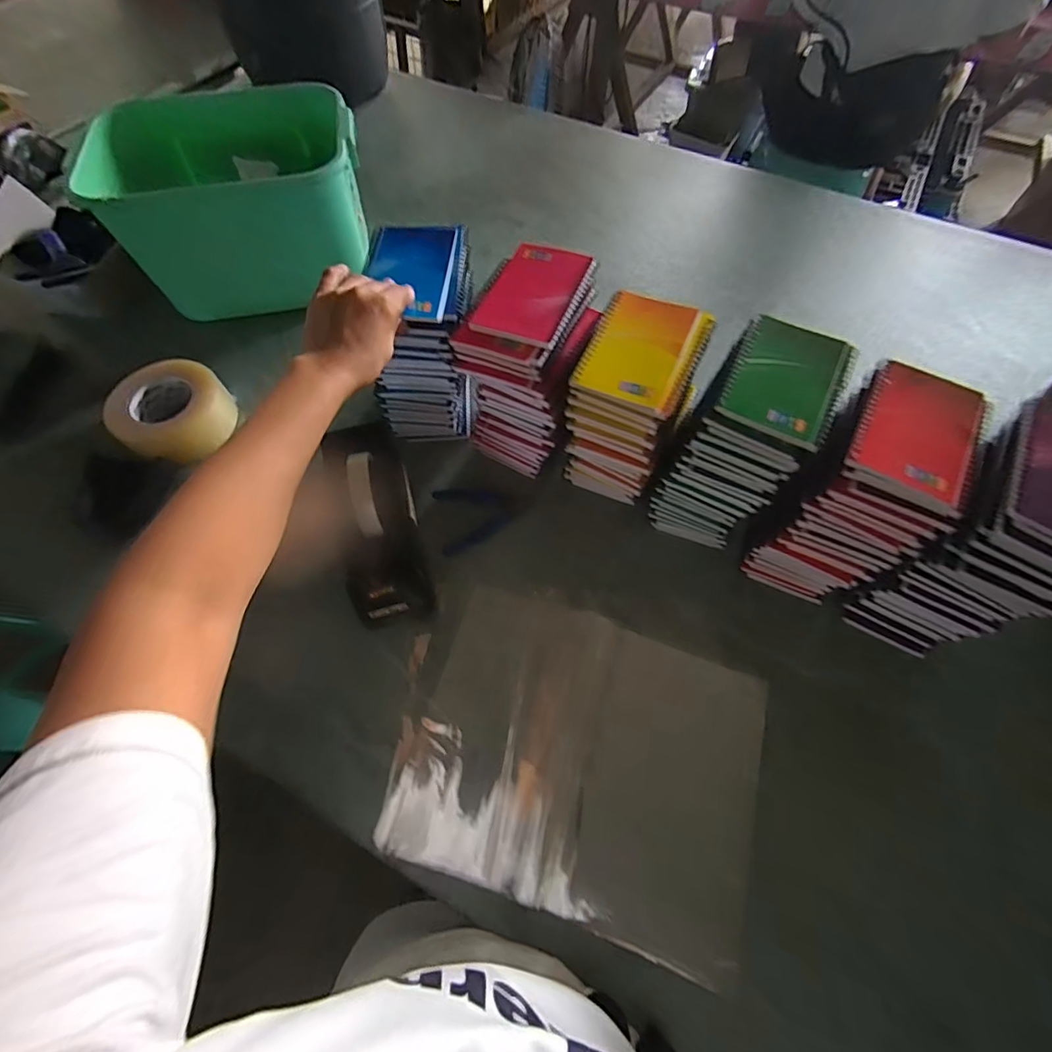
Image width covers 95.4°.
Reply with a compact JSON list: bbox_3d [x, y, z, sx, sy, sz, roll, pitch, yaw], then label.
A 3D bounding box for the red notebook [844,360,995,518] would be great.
[{"bbox_3d":[0.317,-0.076,0.384,0.089,0.012,0.127,30,68,15],"label":"red notebook"}]

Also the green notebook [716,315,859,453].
[{"bbox_3d":[0.226,-0.127,0.413,0.091,0.012,0.126,27,67,13],"label":"green notebook"}]

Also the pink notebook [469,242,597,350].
[{"bbox_3d":[0.009,-0.222,0.457,0.080,0.012,0.124,19,66,10],"label":"pink notebook"}]

